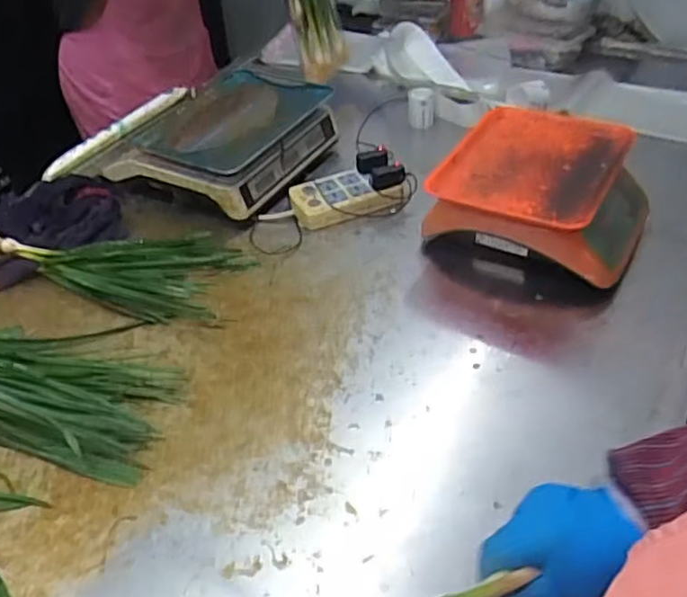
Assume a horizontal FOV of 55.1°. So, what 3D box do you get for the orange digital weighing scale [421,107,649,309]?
[{"bbox_3d":[0.312,-0.150,1.011,0.276,0.132,0.302,22,48,26],"label":"orange digital weighing scale"}]

